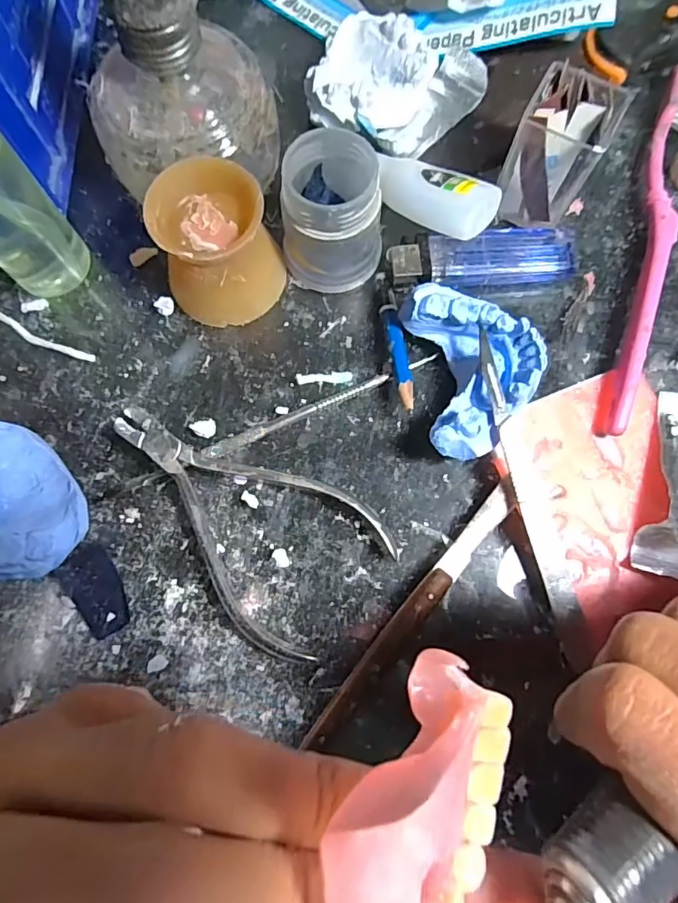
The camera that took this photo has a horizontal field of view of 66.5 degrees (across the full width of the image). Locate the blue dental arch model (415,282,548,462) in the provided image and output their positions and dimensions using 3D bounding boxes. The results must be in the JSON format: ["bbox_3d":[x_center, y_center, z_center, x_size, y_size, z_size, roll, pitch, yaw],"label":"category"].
[{"bbox_3d":[0.056,-0.031,0.211,0.044,0.030,0.067,-4,77,0],"label":"blue dental arch model"}]

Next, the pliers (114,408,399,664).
[{"bbox_3d":[-0.039,0.021,0.207,0.121,0.014,0.063,43,81,10],"label":"pliers"}]

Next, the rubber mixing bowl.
[{"bbox_3d":[-0.050,-0.084,0.216,0.046,0.046,0.046,0,77,1],"label":"rubber mixing bowl"}]

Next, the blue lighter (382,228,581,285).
[{"bbox_3d":[0.064,-0.086,0.232,0.080,0.014,0.022,-3,77,0],"label":"blue lighter"}]

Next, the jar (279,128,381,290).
[{"bbox_3d":[-0.003,-0.099,0.216,0.040,0.052,0.040,0,77,1],"label":"jar"}]

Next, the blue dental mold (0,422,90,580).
[{"bbox_3d":[-0.130,0.022,0.201,0.049,0.027,0.060,-39,79,-8],"label":"blue dental mold"}]

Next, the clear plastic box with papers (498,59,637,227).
[{"bbox_3d":[0.091,-0.125,0.220,0.034,0.054,0.032,26,78,6],"label":"clear plastic box with papers"}]

